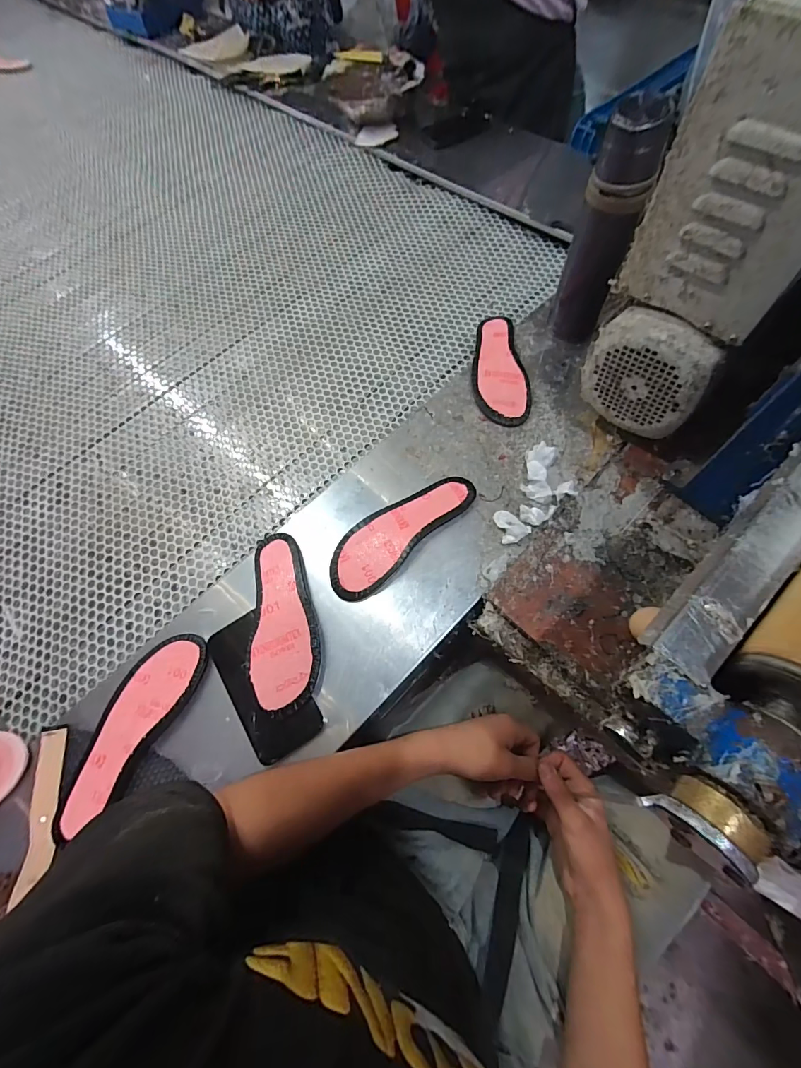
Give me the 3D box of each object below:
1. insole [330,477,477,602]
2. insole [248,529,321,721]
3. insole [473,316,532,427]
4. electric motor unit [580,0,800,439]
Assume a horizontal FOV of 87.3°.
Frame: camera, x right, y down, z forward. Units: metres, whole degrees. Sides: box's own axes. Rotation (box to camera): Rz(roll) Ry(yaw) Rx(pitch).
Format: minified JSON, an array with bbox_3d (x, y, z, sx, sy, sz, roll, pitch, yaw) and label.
[{"bbox_3d":[-0.002,-0.008,0.533,0.213,0.018,0.078,-41,72,-15],"label":"insole"},{"bbox_3d":[-0.137,0.097,0.495,0.075,0.022,0.210,-10,67,-3],"label":"insole"},{"bbox_3d":[0.148,-0.258,0.634,0.077,0.017,0.216,-2,67,0],"label":"insole"},{"bbox_3d":[0.325,-0.286,0.411,0.190,0.327,0.147,-43,70,-14],"label":"electric motor unit"}]

